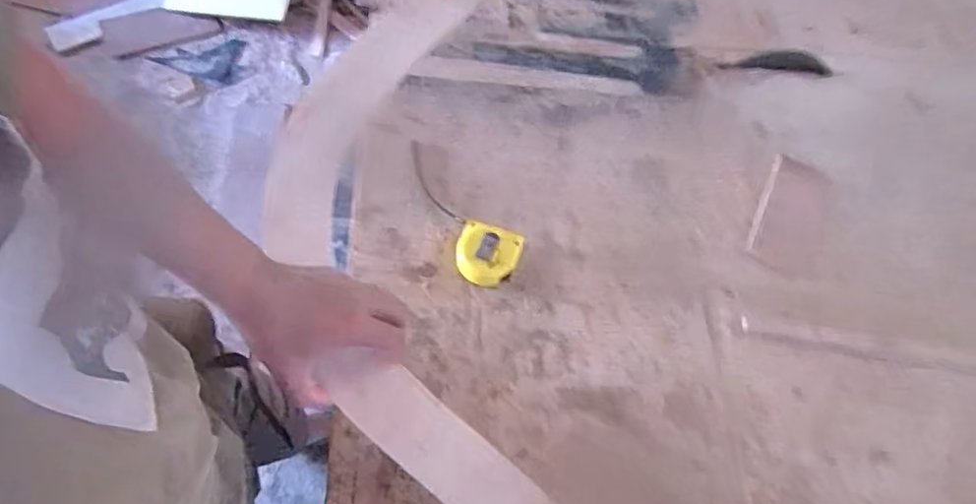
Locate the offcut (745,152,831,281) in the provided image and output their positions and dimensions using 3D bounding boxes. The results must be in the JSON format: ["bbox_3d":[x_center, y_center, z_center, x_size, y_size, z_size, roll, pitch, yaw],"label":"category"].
[{"bbox_3d":[0.364,-0.045,0.729,0.077,0.007,0.155,24,63,11],"label":"offcut"}]

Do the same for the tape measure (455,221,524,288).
[{"bbox_3d":[-0.001,0.002,0.669,0.068,0.029,0.061,15,61,6],"label":"tape measure"}]

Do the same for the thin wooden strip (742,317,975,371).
[{"bbox_3d":[0.428,0.102,0.665,0.297,0.004,0.021,9,61,3],"label":"thin wooden strip"}]

